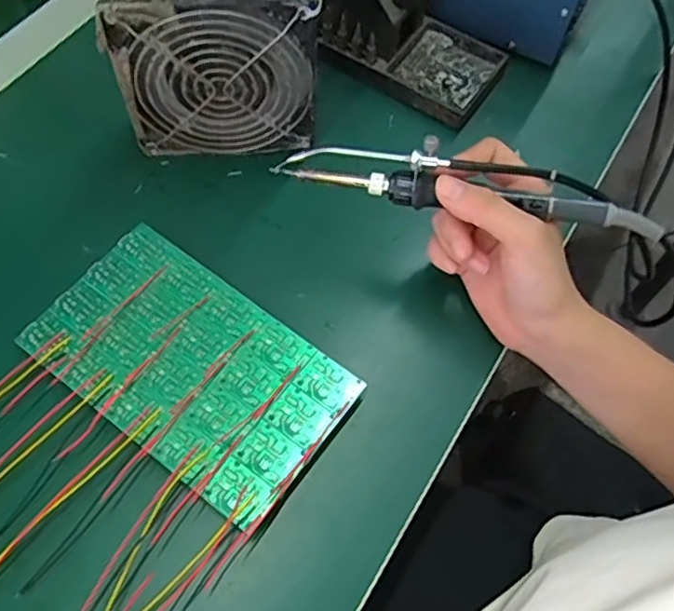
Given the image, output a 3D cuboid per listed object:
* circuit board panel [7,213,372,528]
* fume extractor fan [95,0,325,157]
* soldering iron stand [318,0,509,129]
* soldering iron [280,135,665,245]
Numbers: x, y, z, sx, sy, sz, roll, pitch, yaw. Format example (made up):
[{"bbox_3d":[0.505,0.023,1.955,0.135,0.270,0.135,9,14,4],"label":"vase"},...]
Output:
[{"bbox_3d":[-0.083,0.035,0.373,0.172,0.017,0.101,34,66,15],"label":"circuit board panel"},{"bbox_3d":[-0.071,-0.152,0.406,0.122,0.117,0.042,-4,63,-5],"label":"fume extractor fan"},{"bbox_3d":[0.059,-0.202,0.468,0.123,0.068,0.077,30,65,13],"label":"soldering iron stand"},{"bbox_3d":[0.072,-0.067,0.354,0.206,0.036,0.022,12,62,3],"label":"soldering iron"}]

